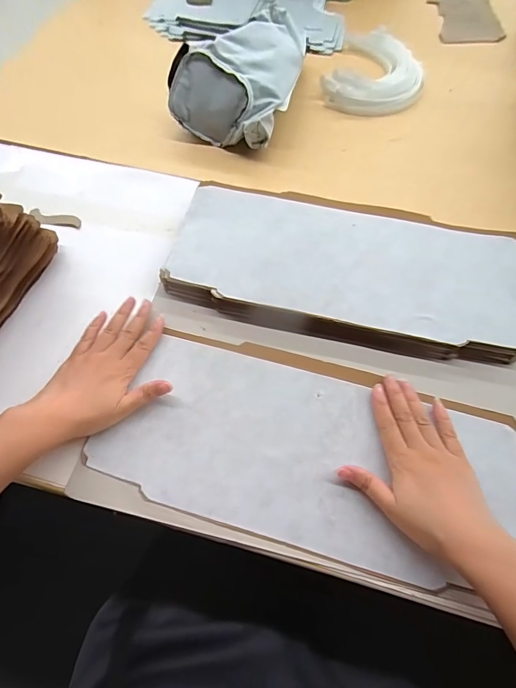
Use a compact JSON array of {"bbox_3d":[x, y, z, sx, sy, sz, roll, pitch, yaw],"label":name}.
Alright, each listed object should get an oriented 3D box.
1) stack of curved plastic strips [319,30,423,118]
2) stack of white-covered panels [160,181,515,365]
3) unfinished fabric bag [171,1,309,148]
[{"bbox_3d":[0.218,-0.501,0.686,0.167,0.034,0.239,20,64,9],"label":"stack of curved plastic strips"},{"bbox_3d":[0.107,-0.098,0.477,0.434,0.034,0.205,9,63,3],"label":"stack of white-covered panels"},{"bbox_3d":[-0.011,-0.447,0.615,0.170,0.104,0.254,23,65,10],"label":"unfinished fabric bag"}]

